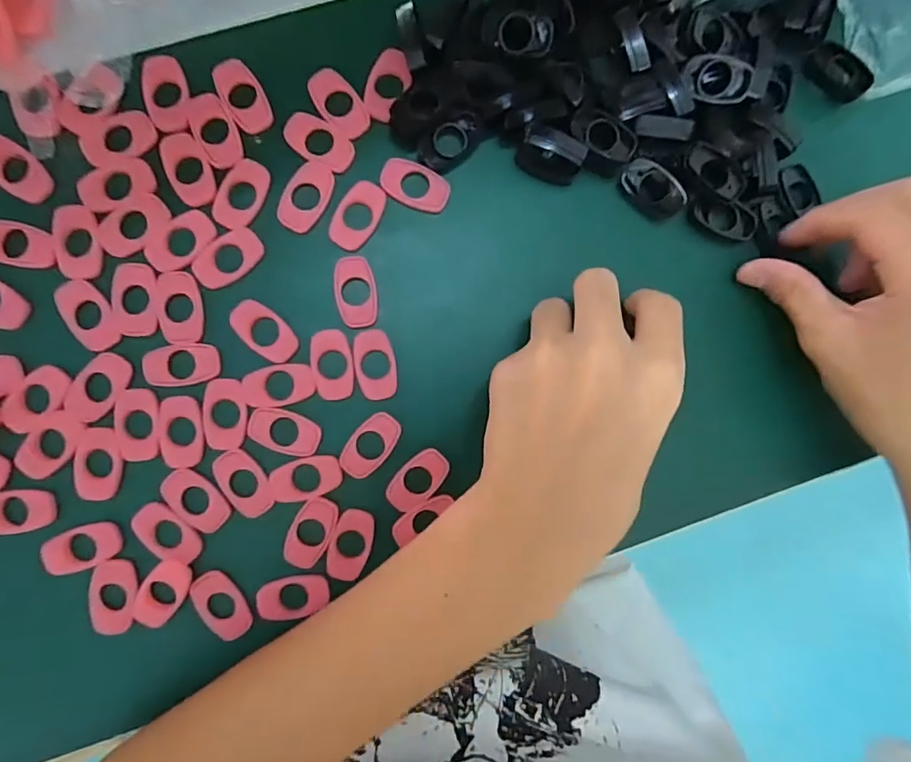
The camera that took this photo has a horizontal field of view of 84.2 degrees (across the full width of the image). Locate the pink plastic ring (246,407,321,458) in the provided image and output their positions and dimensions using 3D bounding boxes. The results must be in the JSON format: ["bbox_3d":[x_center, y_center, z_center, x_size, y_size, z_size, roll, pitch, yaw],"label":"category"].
[{"bbox_3d":[-0.079,0.023,0.230,0.032,0.004,0.018,17,90,-6],"label":"pink plastic ring"}]

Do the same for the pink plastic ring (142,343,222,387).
[{"bbox_3d":[-0.123,-0.007,0.226,0.031,0.004,0.018,-6,92,-6],"label":"pink plastic ring"}]

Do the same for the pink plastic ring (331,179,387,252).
[{"bbox_3d":[-0.045,-0.076,0.232,0.019,0.004,0.033,31,88,-6],"label":"pink plastic ring"}]

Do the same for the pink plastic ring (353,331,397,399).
[{"bbox_3d":[-0.037,-0.007,0.233,0.018,0.004,0.032,-4,92,-6],"label":"pink plastic ring"}]

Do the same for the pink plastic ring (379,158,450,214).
[{"bbox_3d":[-0.019,-0.091,0.234,0.032,0.004,0.019,19,90,-6],"label":"pink plastic ring"}]

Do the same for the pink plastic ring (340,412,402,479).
[{"bbox_3d":[-0.039,0.030,0.233,0.018,0.004,0.033,36,88,-6],"label":"pink plastic ring"}]

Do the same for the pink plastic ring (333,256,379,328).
[{"bbox_3d":[-0.046,-0.041,0.231,0.018,0.004,0.033,-11,93,-6],"label":"pink plastic ring"}]

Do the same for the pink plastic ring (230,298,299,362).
[{"bbox_3d":[-0.087,-0.023,0.229,0.032,0.004,0.018,43,87,-6],"label":"pink plastic ring"}]

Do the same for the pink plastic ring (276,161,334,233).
[{"bbox_3d":[-0.068,-0.084,0.230,0.019,0.004,0.032,24,89,-6],"label":"pink plastic ring"}]

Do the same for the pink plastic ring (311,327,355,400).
[{"bbox_3d":[-0.057,-0.008,0.232,0.019,0.004,0.032,-10,93,-6],"label":"pink plastic ring"}]

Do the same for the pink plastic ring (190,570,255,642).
[{"bbox_3d":[-0.107,0.103,0.231,0.018,0.005,0.032,-36,95,-4],"label":"pink plastic ring"}]

